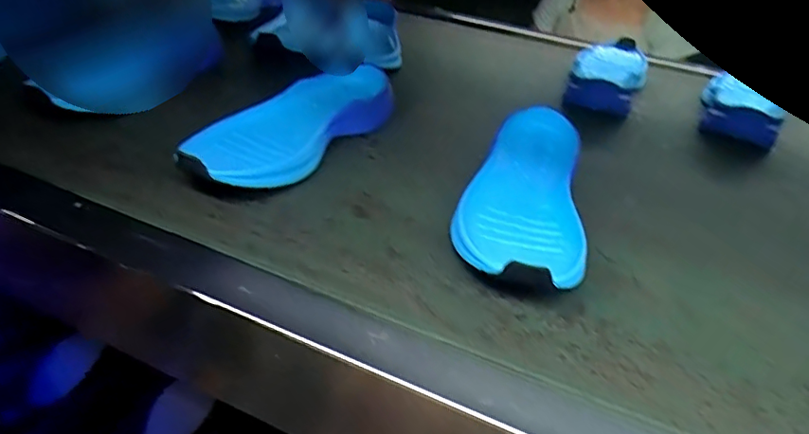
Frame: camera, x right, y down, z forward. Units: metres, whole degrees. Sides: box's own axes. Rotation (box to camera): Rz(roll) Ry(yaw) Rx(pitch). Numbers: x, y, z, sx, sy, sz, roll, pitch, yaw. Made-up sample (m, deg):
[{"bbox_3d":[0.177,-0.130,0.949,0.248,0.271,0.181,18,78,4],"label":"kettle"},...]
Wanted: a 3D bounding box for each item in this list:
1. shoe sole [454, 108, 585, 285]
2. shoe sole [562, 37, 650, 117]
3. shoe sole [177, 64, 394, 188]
[{"bbox_3d":[0.097,-0.021,0.433,0.094,0.048,0.250,14,32,9],"label":"shoe sole"},{"bbox_3d":[0.270,-0.191,0.714,0.090,0.033,0.247,24,36,17],"label":"shoe sole"},{"bbox_3d":[-0.097,-0.084,0.489,0.088,0.046,0.254,22,35,21],"label":"shoe sole"}]

